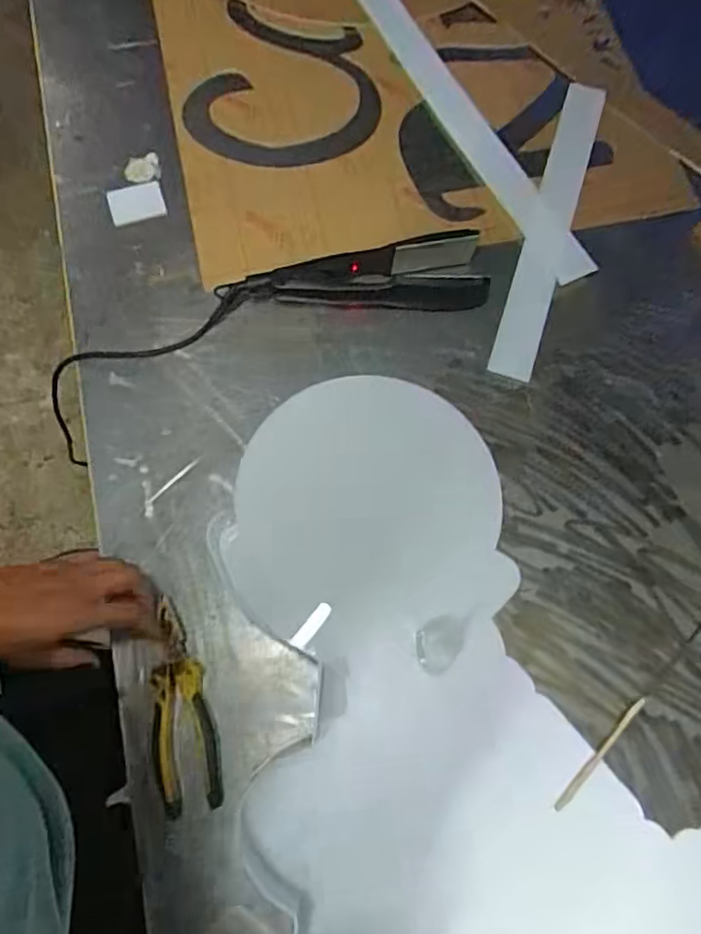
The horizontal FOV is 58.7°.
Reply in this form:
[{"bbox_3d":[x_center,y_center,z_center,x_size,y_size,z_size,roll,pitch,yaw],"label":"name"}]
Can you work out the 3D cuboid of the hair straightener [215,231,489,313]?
[{"bbox_3d":[0.005,-0.216,0.713,0.293,0.051,0.069,-2,71,-3],"label":"hair straightener"}]

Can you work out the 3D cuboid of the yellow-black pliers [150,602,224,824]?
[{"bbox_3d":[-0.160,0.222,0.584,0.061,0.029,0.186,-9,71,-5],"label":"yellow-black pliers"}]

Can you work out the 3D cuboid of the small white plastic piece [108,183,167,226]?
[{"bbox_3d":[-0.264,-0.326,0.770,0.065,0.008,0.050,-16,78,-9],"label":"small white plastic piece"}]

